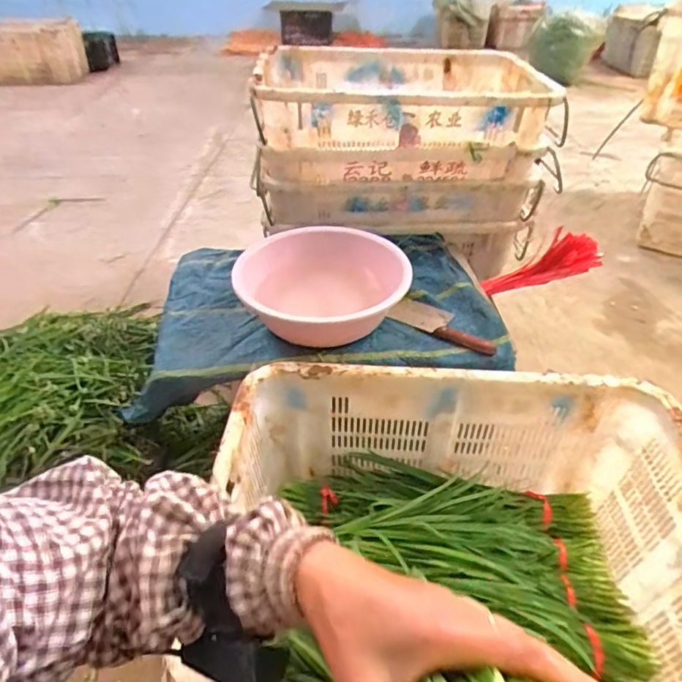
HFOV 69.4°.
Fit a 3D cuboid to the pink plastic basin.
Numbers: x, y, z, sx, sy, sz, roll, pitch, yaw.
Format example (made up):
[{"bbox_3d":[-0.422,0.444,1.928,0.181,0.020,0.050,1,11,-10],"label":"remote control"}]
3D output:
[{"bbox_3d":[-0.037,-0.115,0.960,0.312,0.116,0.295,0,41,0],"label":"pink plastic basin"}]

